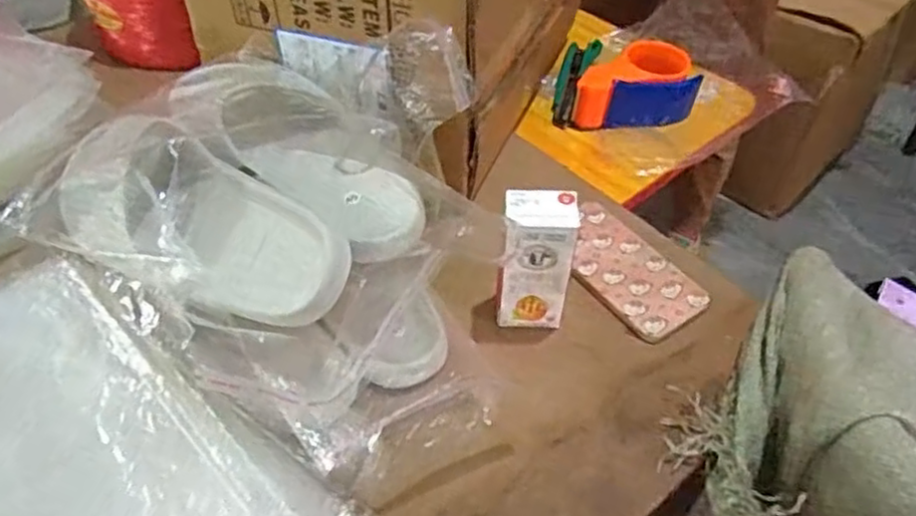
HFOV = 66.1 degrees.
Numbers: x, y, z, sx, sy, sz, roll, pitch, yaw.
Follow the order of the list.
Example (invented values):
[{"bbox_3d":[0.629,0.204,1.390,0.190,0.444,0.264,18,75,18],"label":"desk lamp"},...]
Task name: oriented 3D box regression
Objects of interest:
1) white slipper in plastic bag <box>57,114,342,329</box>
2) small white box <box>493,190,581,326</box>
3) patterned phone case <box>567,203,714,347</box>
[{"bbox_3d":[-0.183,-0.020,0.507,0.212,0.068,0.092,27,50,2],"label":"white slipper in plastic bag"},{"bbox_3d":[0.062,0.003,0.581,0.060,0.126,0.041,4,47,2],"label":"small white box"},{"bbox_3d":[0.154,0.008,0.658,0.087,0.010,0.156,-28,53,-25],"label":"patterned phone case"}]

